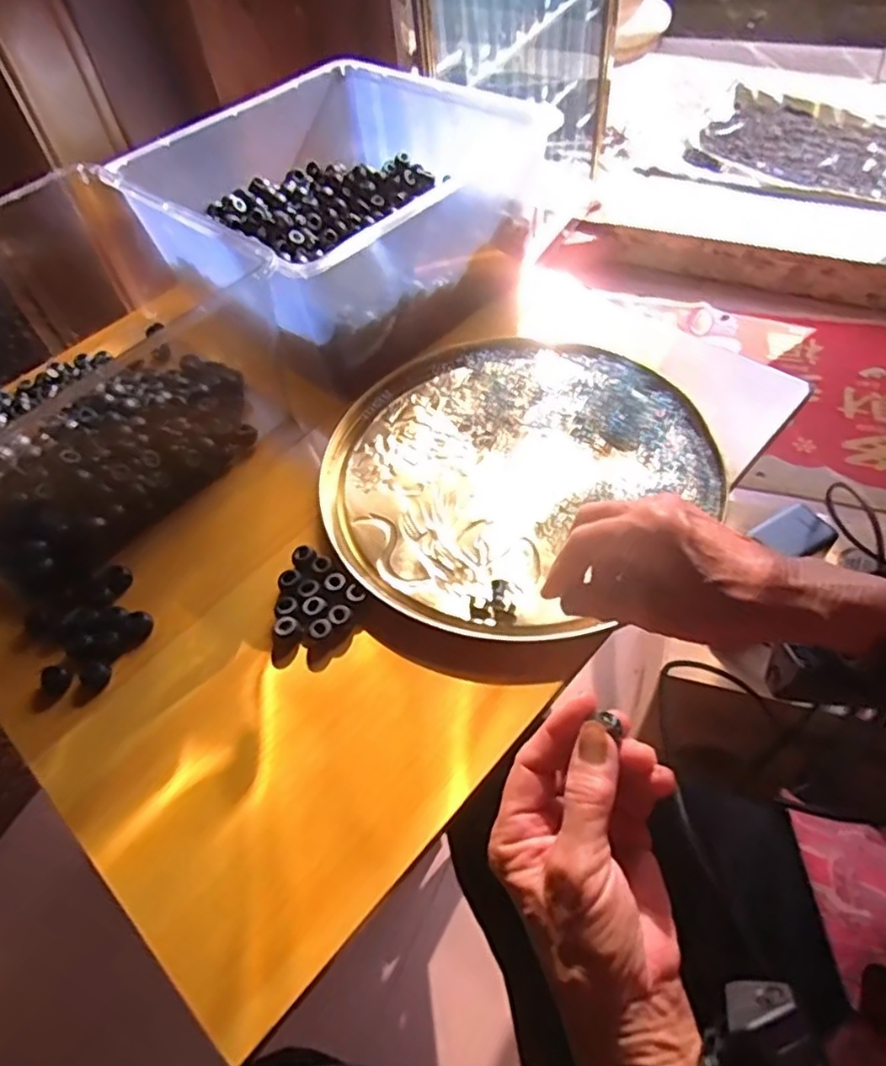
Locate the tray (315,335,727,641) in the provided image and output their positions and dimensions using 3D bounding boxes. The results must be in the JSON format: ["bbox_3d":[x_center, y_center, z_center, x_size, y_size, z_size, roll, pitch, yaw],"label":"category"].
[{"bbox_3d":[0.047,-0.054,0.519,0.269,0.018,0.287,-2,53,3],"label":"tray"}]

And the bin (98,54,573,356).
[{"bbox_3d":[-0.096,-0.319,0.631,0.300,0.104,0.327,34,63,26],"label":"bin"}]

